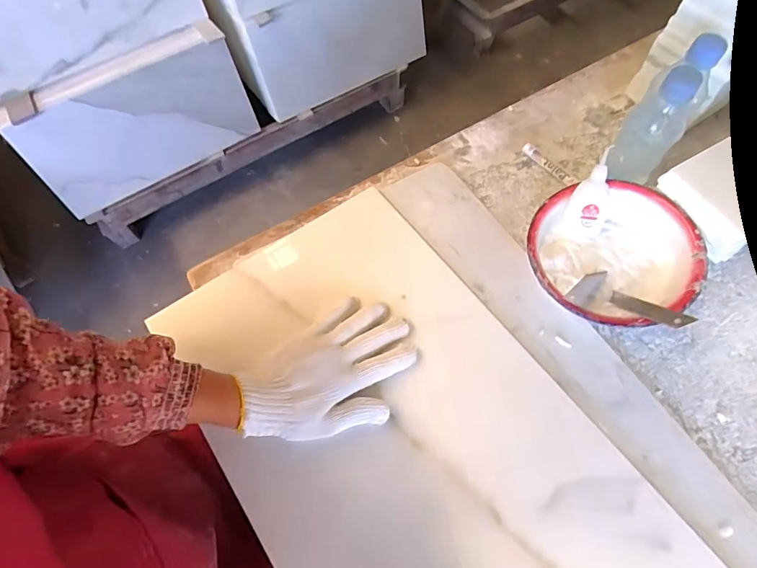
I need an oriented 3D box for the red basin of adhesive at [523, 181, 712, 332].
[{"bbox_3d":[0.249,-0.031,0.486,0.166,0.053,0.161,1,62,-1],"label":"red basin of adhesive"}]

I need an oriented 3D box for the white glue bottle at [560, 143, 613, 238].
[{"bbox_3d":[0.239,-0.098,0.503,0.044,0.022,0.099,18,104,8],"label":"white glue bottle"}]

